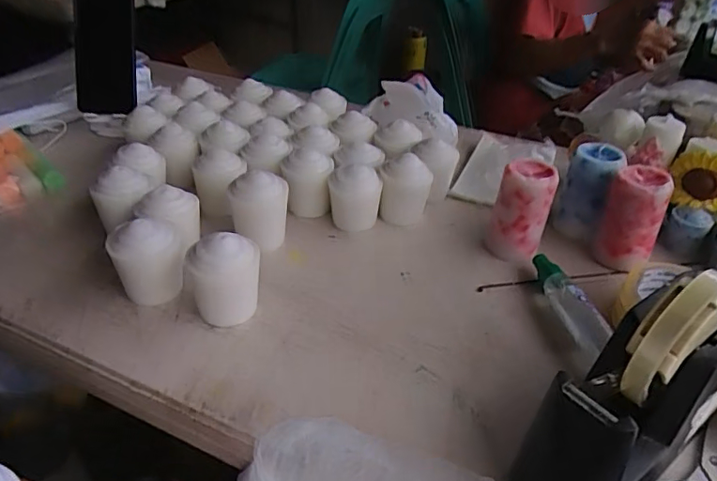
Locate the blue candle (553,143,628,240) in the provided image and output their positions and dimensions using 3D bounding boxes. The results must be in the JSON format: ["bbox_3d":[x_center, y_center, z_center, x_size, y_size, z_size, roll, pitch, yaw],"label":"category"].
[{"bbox_3d":[0.243,-0.052,0.555,0.046,0.091,0.053,24,41,27],"label":"blue candle"}]

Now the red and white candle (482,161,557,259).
[{"bbox_3d":[0.162,-0.030,0.527,0.054,0.093,0.048,15,37,17],"label":"red and white candle"}]

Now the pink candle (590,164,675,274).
[{"bbox_3d":[0.268,-0.022,0.516,0.051,0.096,0.043,21,39,23],"label":"pink candle"}]

